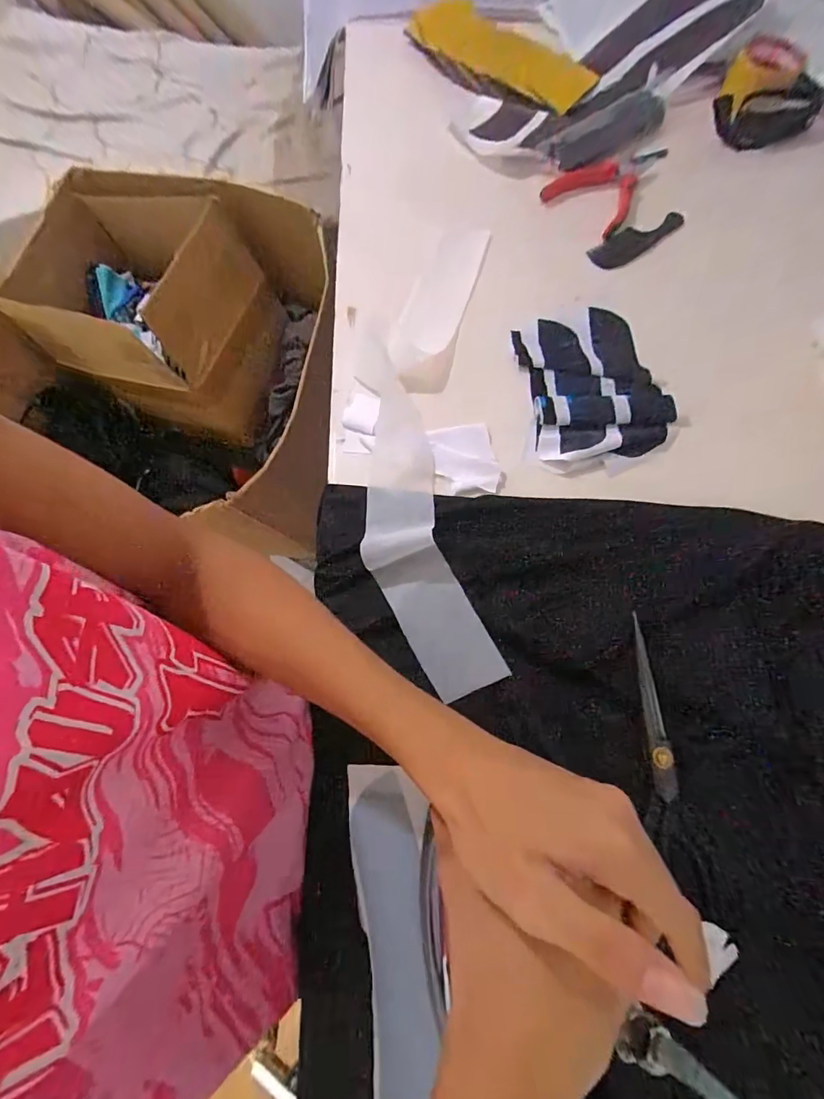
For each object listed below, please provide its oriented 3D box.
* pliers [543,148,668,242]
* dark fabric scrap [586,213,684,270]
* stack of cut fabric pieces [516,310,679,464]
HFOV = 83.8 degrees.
[{"bbox_3d":[0.270,-0.508,0.624,0.110,0.024,0.208,35,74,13],"label":"pliers"},{"bbox_3d":[0.302,-0.407,0.606,0.154,0.017,0.040,-31,72,-10],"label":"dark fabric scrap"},{"bbox_3d":[0.196,-0.189,0.507,0.145,0.012,0.193,-5,70,-1],"label":"stack of cut fabric pieces"}]

